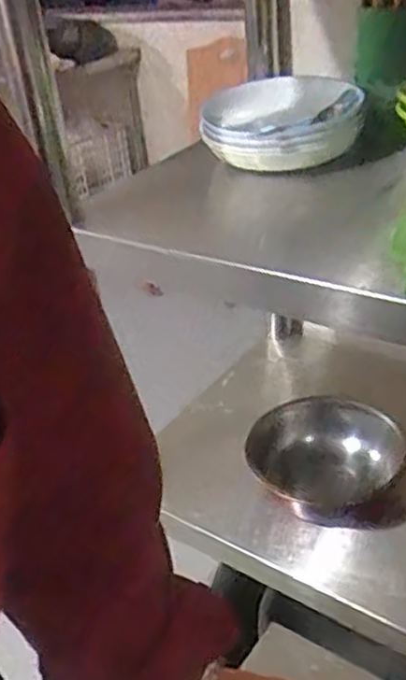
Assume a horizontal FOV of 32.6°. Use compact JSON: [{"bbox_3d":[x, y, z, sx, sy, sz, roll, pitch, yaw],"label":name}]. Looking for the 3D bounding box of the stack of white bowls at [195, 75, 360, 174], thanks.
[{"bbox_3d":[0.102,-0.280,0.883,0.195,0.062,0.225,2,33,14],"label":"stack of white bowls"}]

